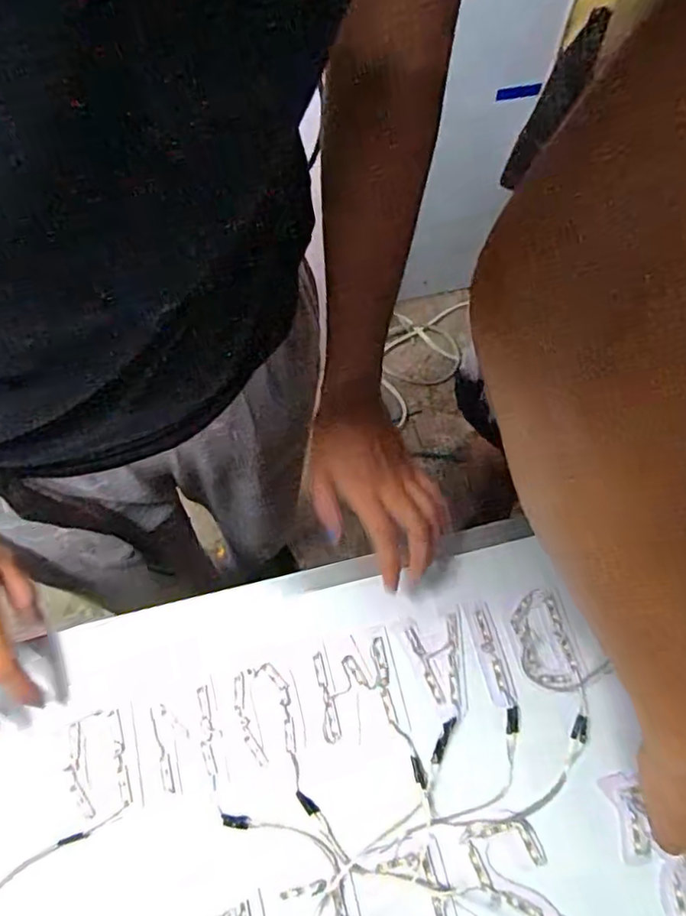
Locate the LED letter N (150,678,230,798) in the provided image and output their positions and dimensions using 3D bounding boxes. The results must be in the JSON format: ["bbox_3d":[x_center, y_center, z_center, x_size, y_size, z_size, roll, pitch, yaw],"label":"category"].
[{"bbox_3d":[-0.116,0.209,0.453,0.048,0.004,0.068,-15,71,-8],"label":"LED letter N"}]

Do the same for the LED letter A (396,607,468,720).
[{"bbox_3d":[0.078,0.165,0.480,0.049,0.004,0.079,-12,71,-7],"label":"LED letter A"}]

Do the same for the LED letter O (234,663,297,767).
[{"bbox_3d":[-0.059,0.194,0.460,0.040,0.004,0.066,-16,71,-8],"label":"LED letter O"}]

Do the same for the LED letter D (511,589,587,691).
[{"bbox_3d":[0.163,0.148,0.487,0.045,0.004,0.076,-13,71,-7],"label":"LED letter D"}]

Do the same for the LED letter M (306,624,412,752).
[{"bbox_3d":[0.010,0.179,0.470,0.067,0.004,0.078,-12,71,-7],"label":"LED letter M"}]

